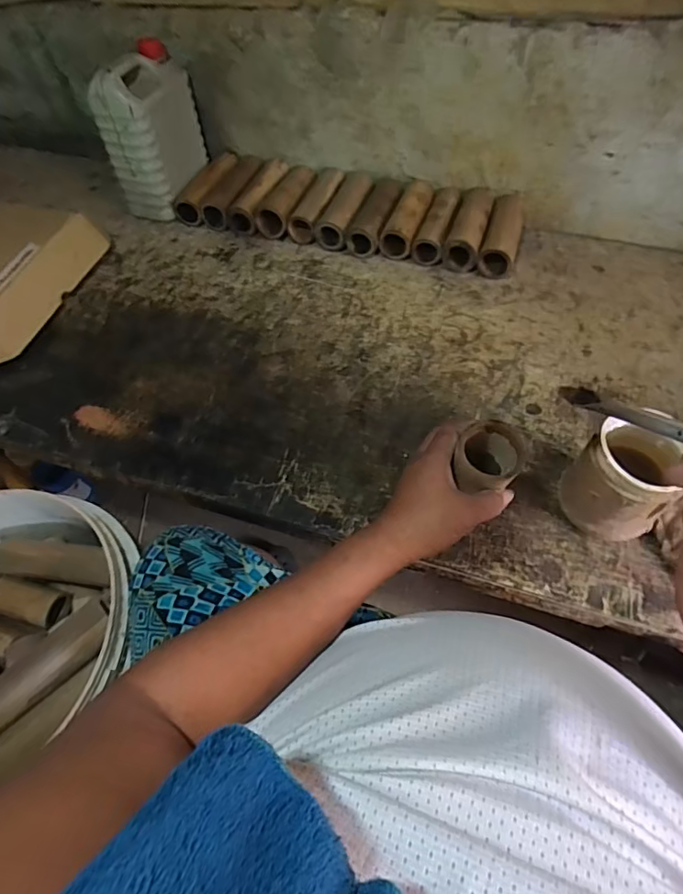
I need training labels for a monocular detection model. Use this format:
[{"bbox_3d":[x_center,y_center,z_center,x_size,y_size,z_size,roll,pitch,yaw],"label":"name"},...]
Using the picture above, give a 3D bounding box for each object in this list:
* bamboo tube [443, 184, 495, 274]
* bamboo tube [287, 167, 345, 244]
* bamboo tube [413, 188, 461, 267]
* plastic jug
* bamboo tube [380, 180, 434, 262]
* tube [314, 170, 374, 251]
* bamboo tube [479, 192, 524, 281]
[{"bbox_3d":[0.218,-0.374,0.877,0.055,0.043,0.183,13,58,14],"label":"bamboo tube"},{"bbox_3d":[-0.039,-0.447,0.948,0.057,0.049,0.189,14,58,14],"label":"bamboo tube"},{"bbox_3d":[0.170,-0.387,0.895,0.049,0.047,0.179,15,58,14],"label":"bamboo tube"},{"bbox_3d":[-0.328,-0.547,0.914,0.101,0.230,0.165,11,58,12],"label":"plastic jug"},{"bbox_3d":[0.122,-0.403,0.903,0.056,0.053,0.181,16,59,15],"label":"bamboo tube"},{"bbox_3d":[0.011,-0.427,0.932,0.059,0.046,0.199,13,58,14],"label":"tube"},{"bbox_3d":[0.274,-0.361,0.873,0.056,0.048,0.184,13,58,14],"label":"bamboo tube"}]

